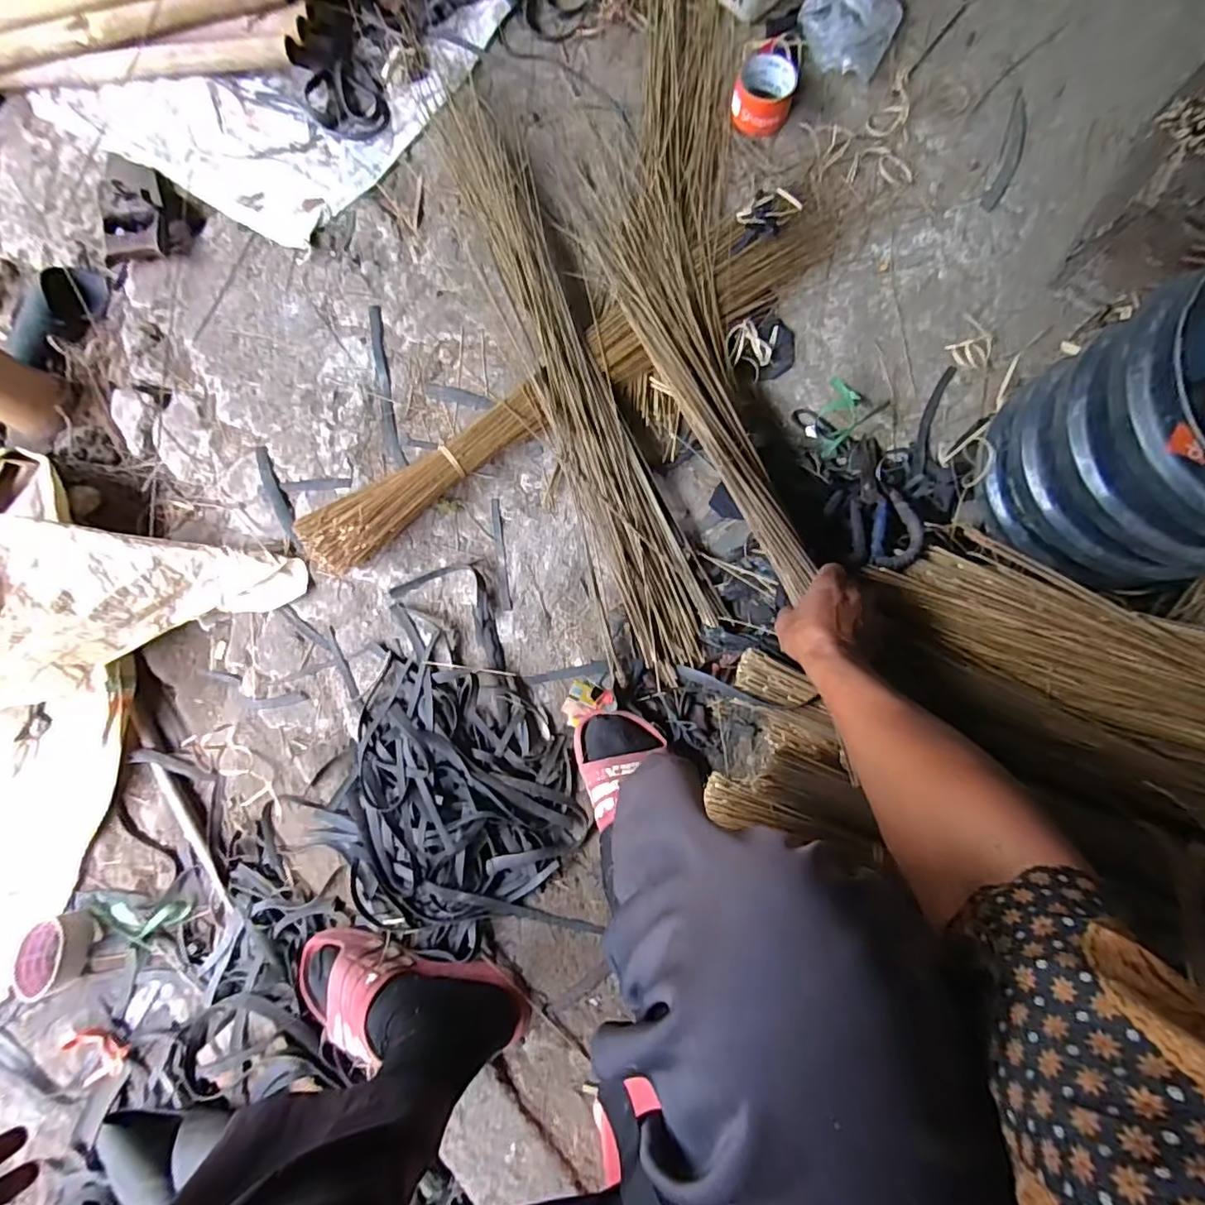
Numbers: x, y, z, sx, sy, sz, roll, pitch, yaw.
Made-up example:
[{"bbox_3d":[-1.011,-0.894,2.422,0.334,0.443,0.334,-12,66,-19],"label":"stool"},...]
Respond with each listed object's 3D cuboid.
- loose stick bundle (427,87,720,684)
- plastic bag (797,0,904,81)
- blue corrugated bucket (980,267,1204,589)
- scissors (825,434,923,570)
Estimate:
[{"bbox_3d":[-0.055,-0.296,0.732,0.136,0.054,0.819,-22,82,0],"label":"loose stick bundle"},{"bbox_3d":[0.351,-0.832,0.811,0.138,0.042,0.148,18,84,5],"label":"plastic bag"},{"bbox_3d":[0.566,-0.158,0.542,0.253,0.244,0.244,-27,83,-3],"label":"blue corrugated bucket"},{"bbox_3d":[0.327,-0.127,0.705,0.092,0.023,0.194,0,63,3],"label":"scissors"}]

